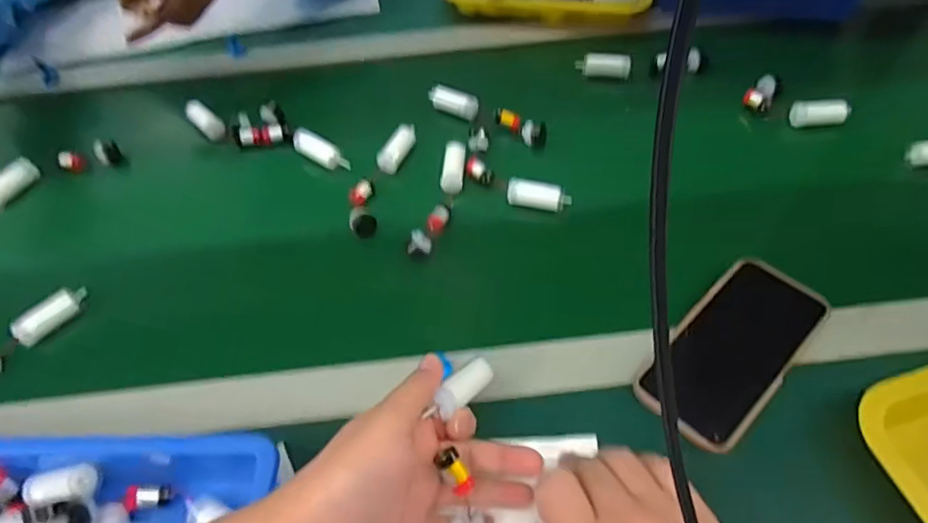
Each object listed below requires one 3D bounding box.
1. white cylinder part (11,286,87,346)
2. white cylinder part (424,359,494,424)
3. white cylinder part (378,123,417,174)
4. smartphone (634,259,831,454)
[{"bbox_3d":[-0.352,0.044,0.475,0.018,0.019,0.060,29,62,21],"label":"white cylinder part"},{"bbox_3d":[-0.001,0.079,0.351,0.016,0.013,0.051,33,42,24],"label":"white cylinder part"},{"bbox_3d":[-0.067,-0.117,0.572,0.021,0.016,0.062,22,59,18],"label":"white cylinder part"},{"bbox_3d":[0.203,0.065,0.421,0.164,0.014,0.077,-39,61,-21],"label":"smartphone"}]

